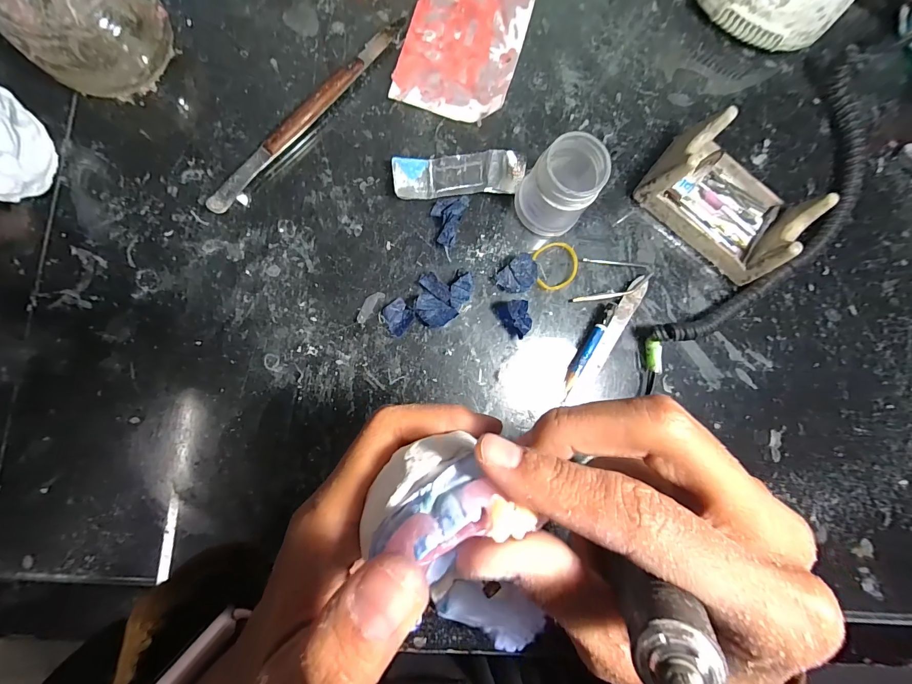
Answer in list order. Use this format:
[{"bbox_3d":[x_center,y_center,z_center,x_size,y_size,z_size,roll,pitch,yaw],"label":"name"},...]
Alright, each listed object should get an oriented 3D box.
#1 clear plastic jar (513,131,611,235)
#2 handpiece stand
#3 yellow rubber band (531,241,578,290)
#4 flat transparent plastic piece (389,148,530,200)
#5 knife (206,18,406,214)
[{"bbox_3d":[0.064,-0.095,0.234,0.041,0.053,0.043,41,83,-2],"label":"clear plastic jar"},{"bbox_3d":[0.178,-0.094,0.251,0.101,0.043,0.063,40,83,-2],"label":"handpiece stand"},{"bbox_3d":[0.066,-0.050,0.255,0.029,0.004,0.030,0,86,-6],"label":"yellow rubber band"},{"bbox_3d":[0.003,-0.108,0.250,0.085,0.010,0.027,-5,86,-6],"label":"flat transparent plastic piece"},{"bbox_3d":[-0.092,-0.144,0.242,0.010,0.011,0.169,42,83,-2],"label":"knife"}]

